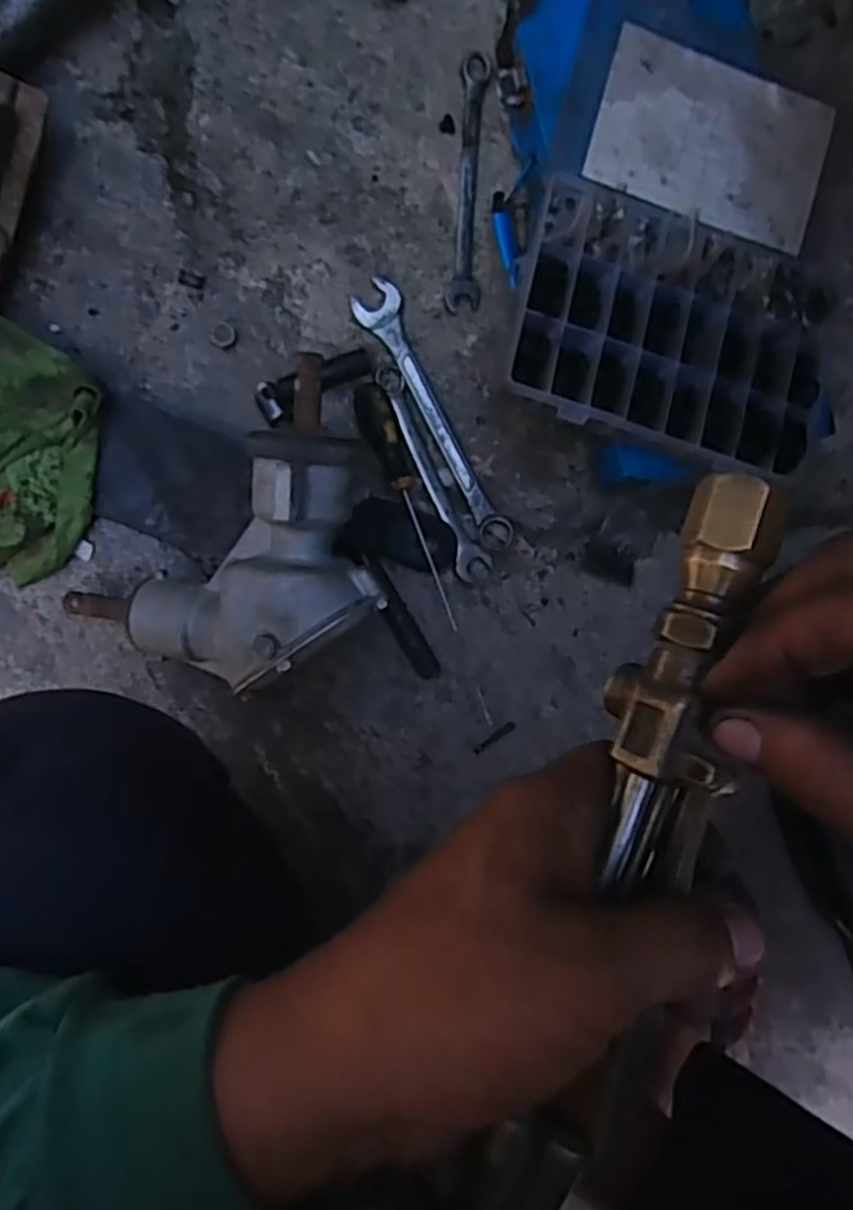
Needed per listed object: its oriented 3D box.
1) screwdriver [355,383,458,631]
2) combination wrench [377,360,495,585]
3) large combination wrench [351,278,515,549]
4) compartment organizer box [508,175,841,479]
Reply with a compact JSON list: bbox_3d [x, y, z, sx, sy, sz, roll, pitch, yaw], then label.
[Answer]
[{"bbox_3d":[-0.010,-0.068,0.531,0.021,0.026,0.176,-22,94,-4],"label":"screwdriver"},{"bbox_3d":[0.002,-0.094,0.542,0.025,0.006,0.161,-26,94,-3],"label":"combination wrench"},{"bbox_3d":[0.006,-0.131,0.536,0.033,0.014,0.200,-28,94,-3],"label":"large combination wrench"},{"bbox_3d":[0.148,-0.162,0.445,0.187,0.029,0.135,14,92,-8],"label":"compartment organizer box"}]

